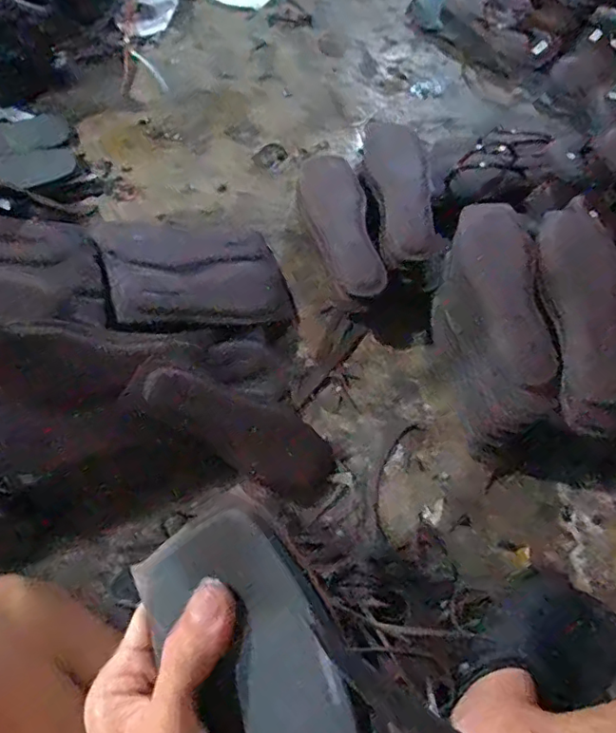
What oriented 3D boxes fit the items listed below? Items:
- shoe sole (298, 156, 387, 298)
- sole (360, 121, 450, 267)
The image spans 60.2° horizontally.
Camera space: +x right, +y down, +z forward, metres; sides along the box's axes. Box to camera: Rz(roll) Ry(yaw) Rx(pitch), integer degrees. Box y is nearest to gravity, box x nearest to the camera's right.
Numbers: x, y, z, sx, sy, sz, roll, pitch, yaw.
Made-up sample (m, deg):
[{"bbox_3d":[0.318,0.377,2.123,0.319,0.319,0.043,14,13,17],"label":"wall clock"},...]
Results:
[{"bbox_3d":[0.047,-0.203,0.755,0.085,0.045,0.249,-22,67,10],"label":"shoe sole"},{"bbox_3d":[0.128,-0.264,0.756,0.092,0.041,0.273,-1,65,-6],"label":"sole"}]

